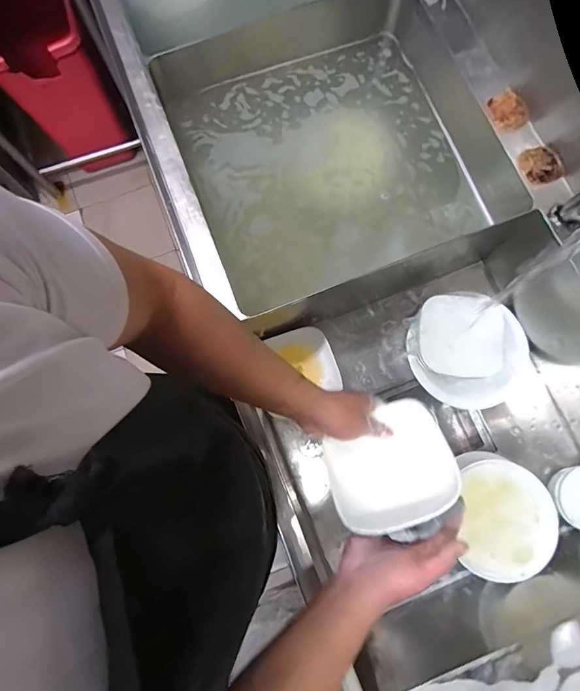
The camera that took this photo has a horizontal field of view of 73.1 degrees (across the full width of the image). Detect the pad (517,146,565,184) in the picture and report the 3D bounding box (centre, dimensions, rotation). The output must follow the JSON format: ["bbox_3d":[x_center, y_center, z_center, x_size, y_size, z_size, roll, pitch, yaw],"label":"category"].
[{"bbox_3d":[0.417,-0.299,0.650,0.053,0.021,0.068,-21,80,-4],"label":"pad"}]

